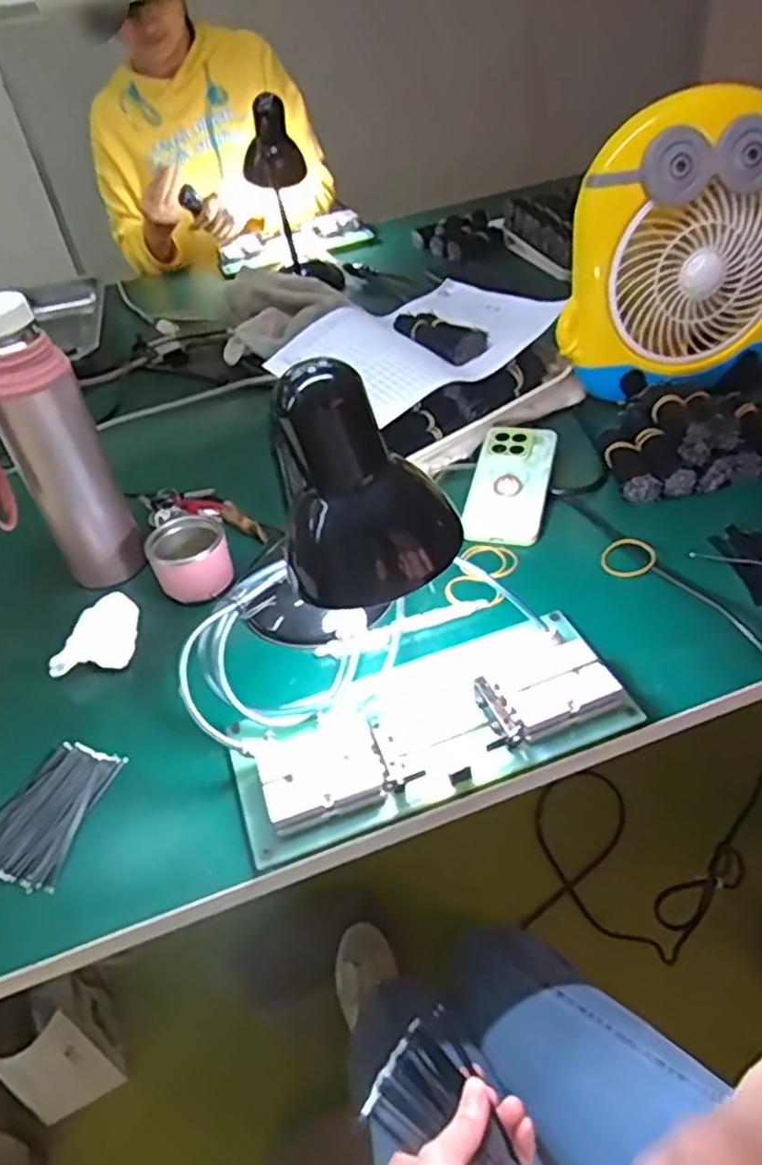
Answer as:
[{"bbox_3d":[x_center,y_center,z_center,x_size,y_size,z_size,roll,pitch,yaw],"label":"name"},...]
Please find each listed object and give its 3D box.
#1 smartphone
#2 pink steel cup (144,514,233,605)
[{"bbox_3d":[0.128,-0.098,0.710,0.072,0.013,0.153,9,55,13],"label":"smartphone"},{"bbox_3d":[-0.173,-0.021,0.660,0.069,0.052,0.060,-14,43,-5],"label":"pink steel cup"}]

